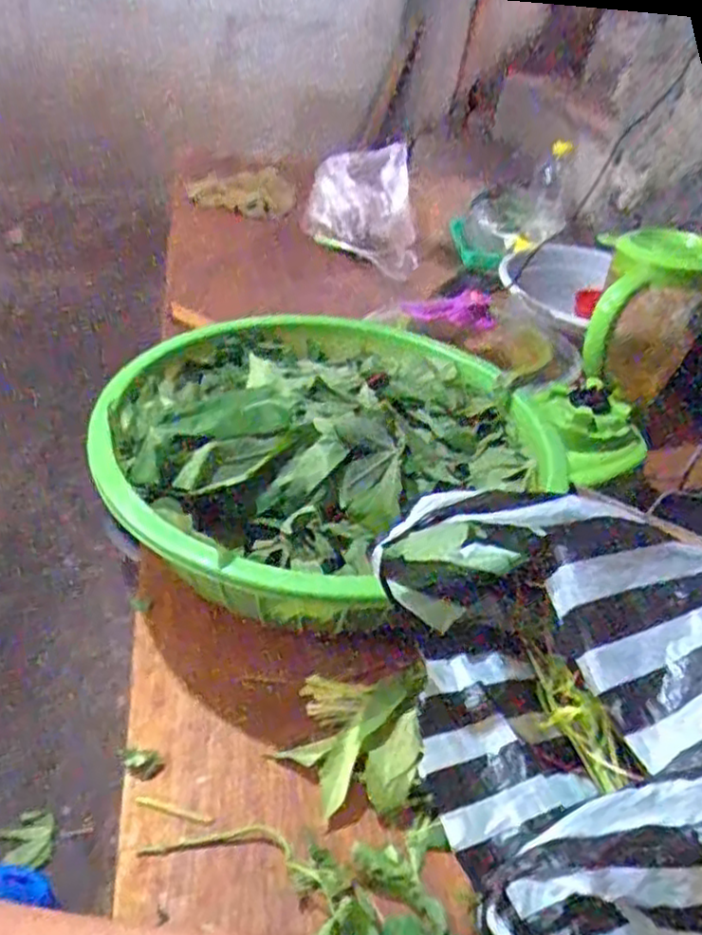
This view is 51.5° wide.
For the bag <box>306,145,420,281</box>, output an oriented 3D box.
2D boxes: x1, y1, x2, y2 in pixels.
[{"bbox_3d":[0.027,-0.511,1.438,0.220,0.182,0.167,8,39,-2],"label":"bag"}]

